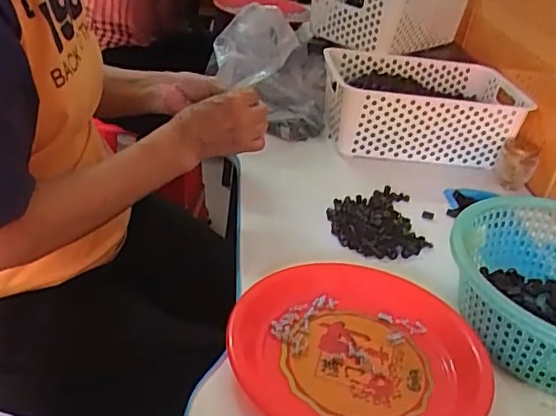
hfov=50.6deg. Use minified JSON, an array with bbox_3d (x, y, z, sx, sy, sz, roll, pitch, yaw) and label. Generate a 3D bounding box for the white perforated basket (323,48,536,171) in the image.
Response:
[{"bbox_3d":[0.223,-0.160,0.951,0.284,0.131,0.197,4,30,-7],"label":"white perforated basket"}]

